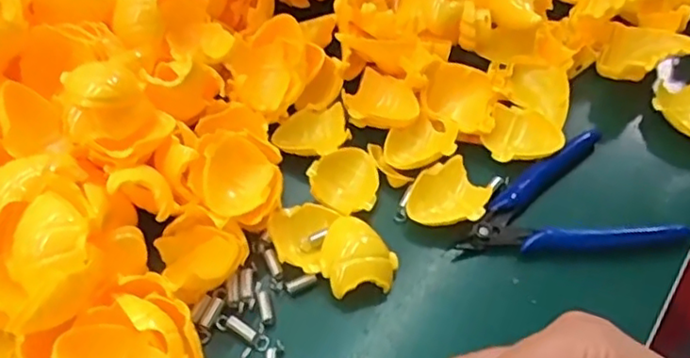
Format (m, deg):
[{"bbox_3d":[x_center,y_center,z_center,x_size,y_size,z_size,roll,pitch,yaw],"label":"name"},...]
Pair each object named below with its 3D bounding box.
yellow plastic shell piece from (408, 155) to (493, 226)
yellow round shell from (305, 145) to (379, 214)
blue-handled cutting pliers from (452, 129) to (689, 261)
[{"bbox_3d":[0.056,0.008,0.351,0.043,0.012,0.039,0,51,2],"label":"yellow plastic shell piece"},{"bbox_3d":[0.000,0.000,0.356,0.038,0.015,0.039,-1,51,1],"label":"yellow round shell"},{"bbox_3d":[0.118,0.008,0.355,0.117,0.014,0.070,-3,51,-1],"label":"blue-handled cutting pliers"}]

